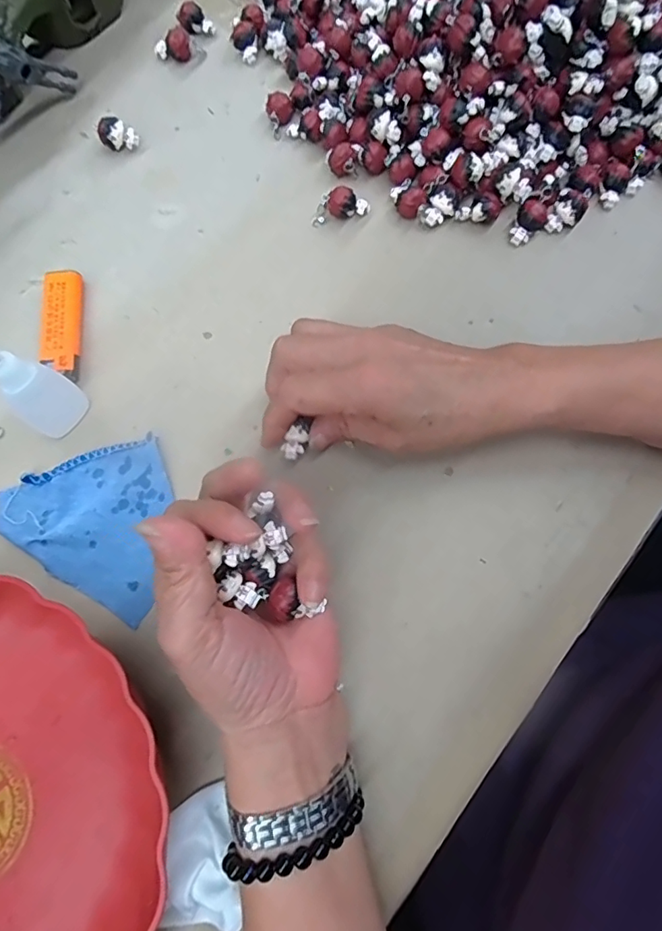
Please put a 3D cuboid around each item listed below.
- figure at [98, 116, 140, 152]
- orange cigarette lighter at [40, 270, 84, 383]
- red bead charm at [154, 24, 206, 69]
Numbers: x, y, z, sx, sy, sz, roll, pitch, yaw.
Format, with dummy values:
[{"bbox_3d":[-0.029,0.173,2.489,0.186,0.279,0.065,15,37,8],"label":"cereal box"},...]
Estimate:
[{"bbox_3d":[-0.160,-0.248,0.382,0.025,0.017,0.018,25,77,7],"label":"figure"},{"bbox_3d":[-0.180,-0.094,0.342,0.021,0.014,0.079,-6,75,-1],"label":"orange cigarette lighter"},{"bbox_3d":[-0.122,-0.337,0.404,0.036,0.018,0.018,11,75,4],"label":"red bead charm"}]

